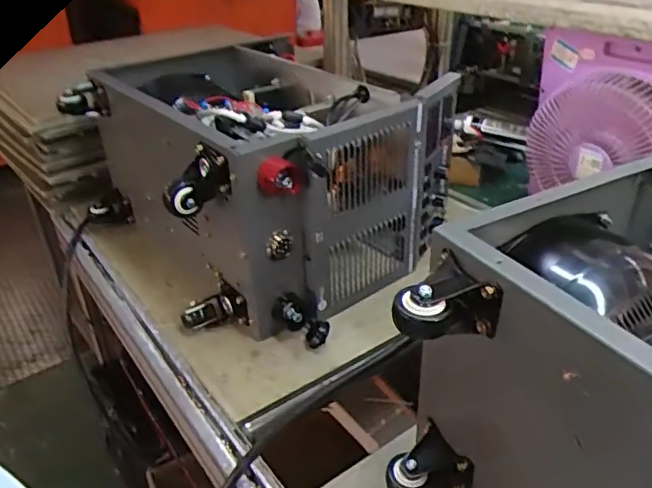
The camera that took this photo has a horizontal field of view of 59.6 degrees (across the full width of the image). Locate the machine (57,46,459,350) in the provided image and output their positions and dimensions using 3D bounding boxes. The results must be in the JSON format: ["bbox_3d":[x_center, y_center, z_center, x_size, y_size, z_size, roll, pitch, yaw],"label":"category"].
[{"bbox_3d":[-0.115,-0.124,0.955,0.463,0.288,0.539,-25,38,-33],"label":"machine"}]

